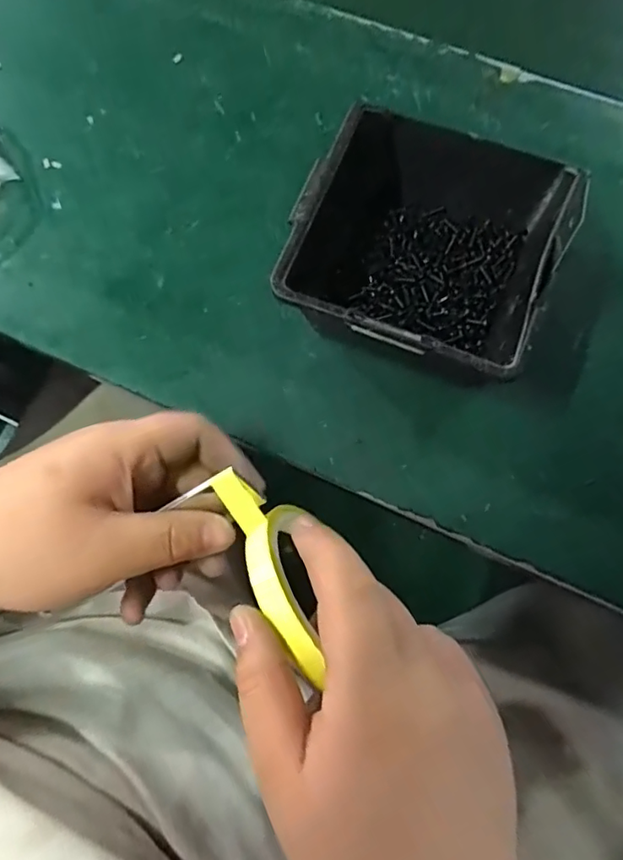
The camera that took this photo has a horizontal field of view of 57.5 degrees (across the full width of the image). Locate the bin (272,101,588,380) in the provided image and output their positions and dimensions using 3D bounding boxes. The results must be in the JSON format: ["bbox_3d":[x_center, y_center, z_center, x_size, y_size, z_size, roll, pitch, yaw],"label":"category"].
[{"bbox_3d":[0.055,-0.090,0.290,0.116,0.067,0.128,20,77,6],"label":"bin"}]

